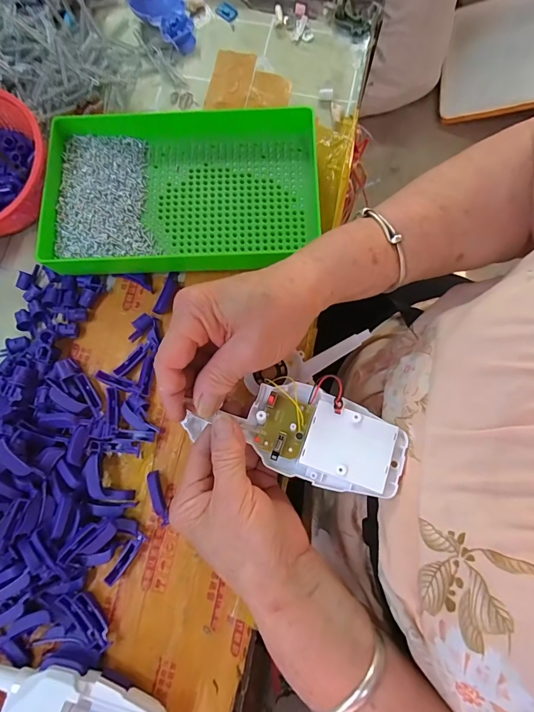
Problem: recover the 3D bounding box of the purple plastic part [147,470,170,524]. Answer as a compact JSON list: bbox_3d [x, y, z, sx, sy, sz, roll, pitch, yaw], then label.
[{"bbox_3d":[-0.088,0.115,0.304,0.009,0.010,0.042,-18,77,-3],"label":"purple plastic part"}]

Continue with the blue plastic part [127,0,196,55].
[{"bbox_3d":[-0.110,-0.370,0.397,0.056,0.031,0.099,-34,93,-6],"label":"blue plastic part"}]

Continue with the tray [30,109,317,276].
[{"bbox_3d":[-0.078,-0.151,0.344,0.246,0.031,0.146,-2,77,1],"label":"tray"}]

